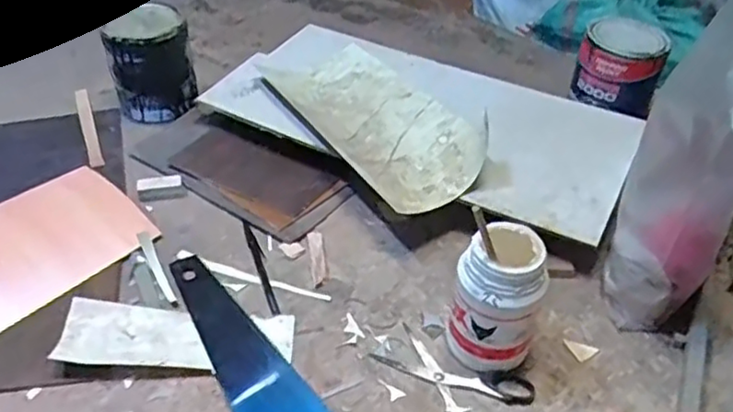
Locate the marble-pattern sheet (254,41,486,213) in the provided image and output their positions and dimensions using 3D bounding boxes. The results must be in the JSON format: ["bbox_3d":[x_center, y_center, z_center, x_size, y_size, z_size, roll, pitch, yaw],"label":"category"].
[{"bbox_3d":[0.011,-0.117,0.819,0.158,0.032,0.321,-23,47,-24],"label":"marble-pattern sheet"}]

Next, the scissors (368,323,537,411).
[{"bbox_3d":[0.075,0.160,0.606,0.104,0.008,0.135,-33,53,-33],"label":"scissors"}]

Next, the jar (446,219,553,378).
[{"bbox_3d":[0.119,0.085,0.591,0.073,0.139,0.067,2,42,-2],"label":"jar"}]

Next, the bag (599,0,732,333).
[{"bbox_3d":[0.297,-0.027,0.604,0.086,0.297,0.128,18,44,15],"label":"bag"}]

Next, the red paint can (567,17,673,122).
[{"bbox_3d":[0.340,-0.189,0.882,0.105,0.107,0.114,17,44,17],"label":"red paint can"}]

